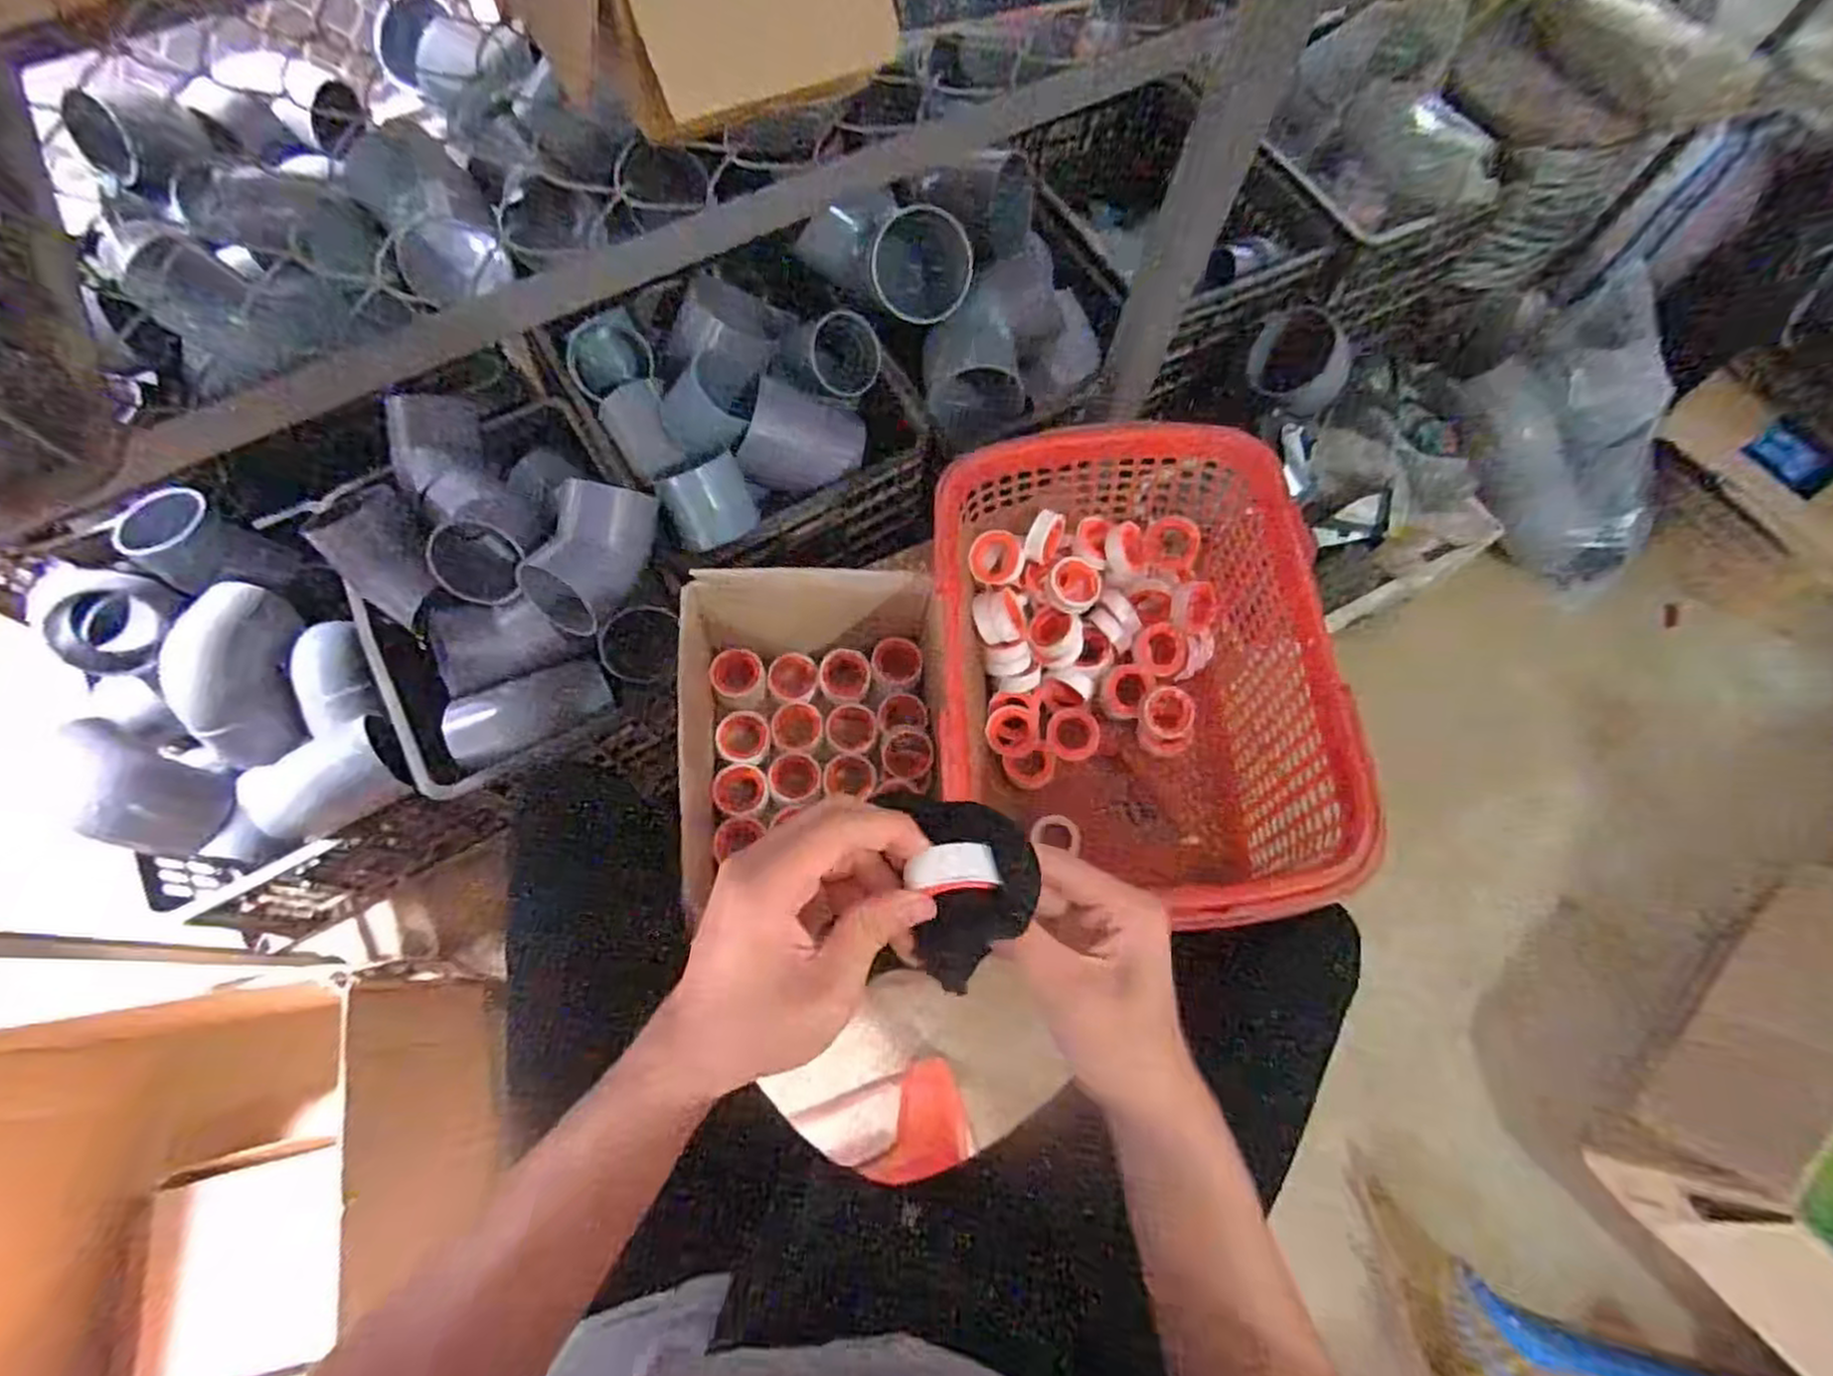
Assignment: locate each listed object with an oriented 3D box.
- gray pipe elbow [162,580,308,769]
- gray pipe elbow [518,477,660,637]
[{"bbox_3d":[-0.751,-0.013,0.861,0.074,0.128,0.175,8,67,0],"label":"gray pipe elbow"},{"bbox_3d":[-0.348,-0.145,0.833,0.088,0.104,0.156,30,69,9],"label":"gray pipe elbow"}]

